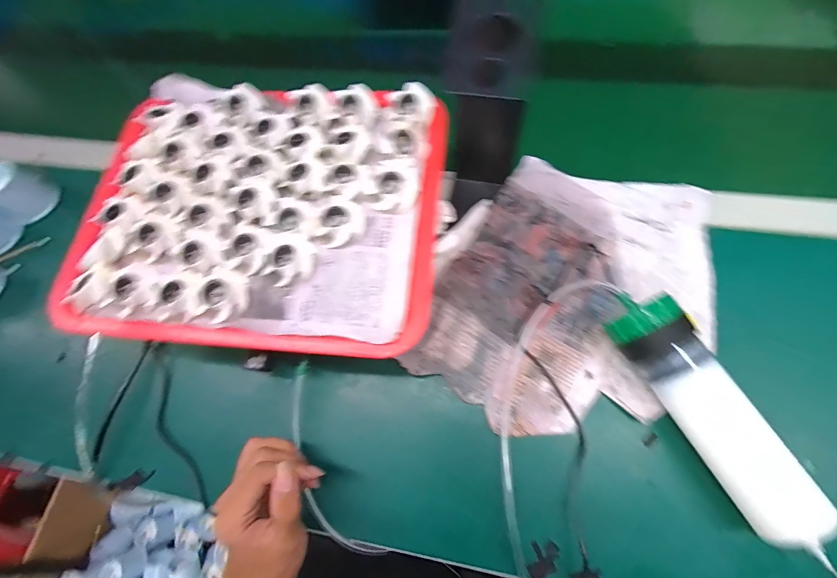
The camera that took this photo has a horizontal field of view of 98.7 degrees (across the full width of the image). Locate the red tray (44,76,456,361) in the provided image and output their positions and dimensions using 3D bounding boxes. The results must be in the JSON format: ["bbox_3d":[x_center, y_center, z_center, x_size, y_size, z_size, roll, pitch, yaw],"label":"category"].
[{"bbox_3d":[-0.148,-0.076,0.324,0.327,0.033,0.258,5,68,5],"label":"red tray"}]

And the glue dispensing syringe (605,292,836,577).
[{"bbox_3d":[0.238,0.100,0.294,0.056,0.062,0.208,-30,71,-7],"label":"glue dispensing syringe"}]

